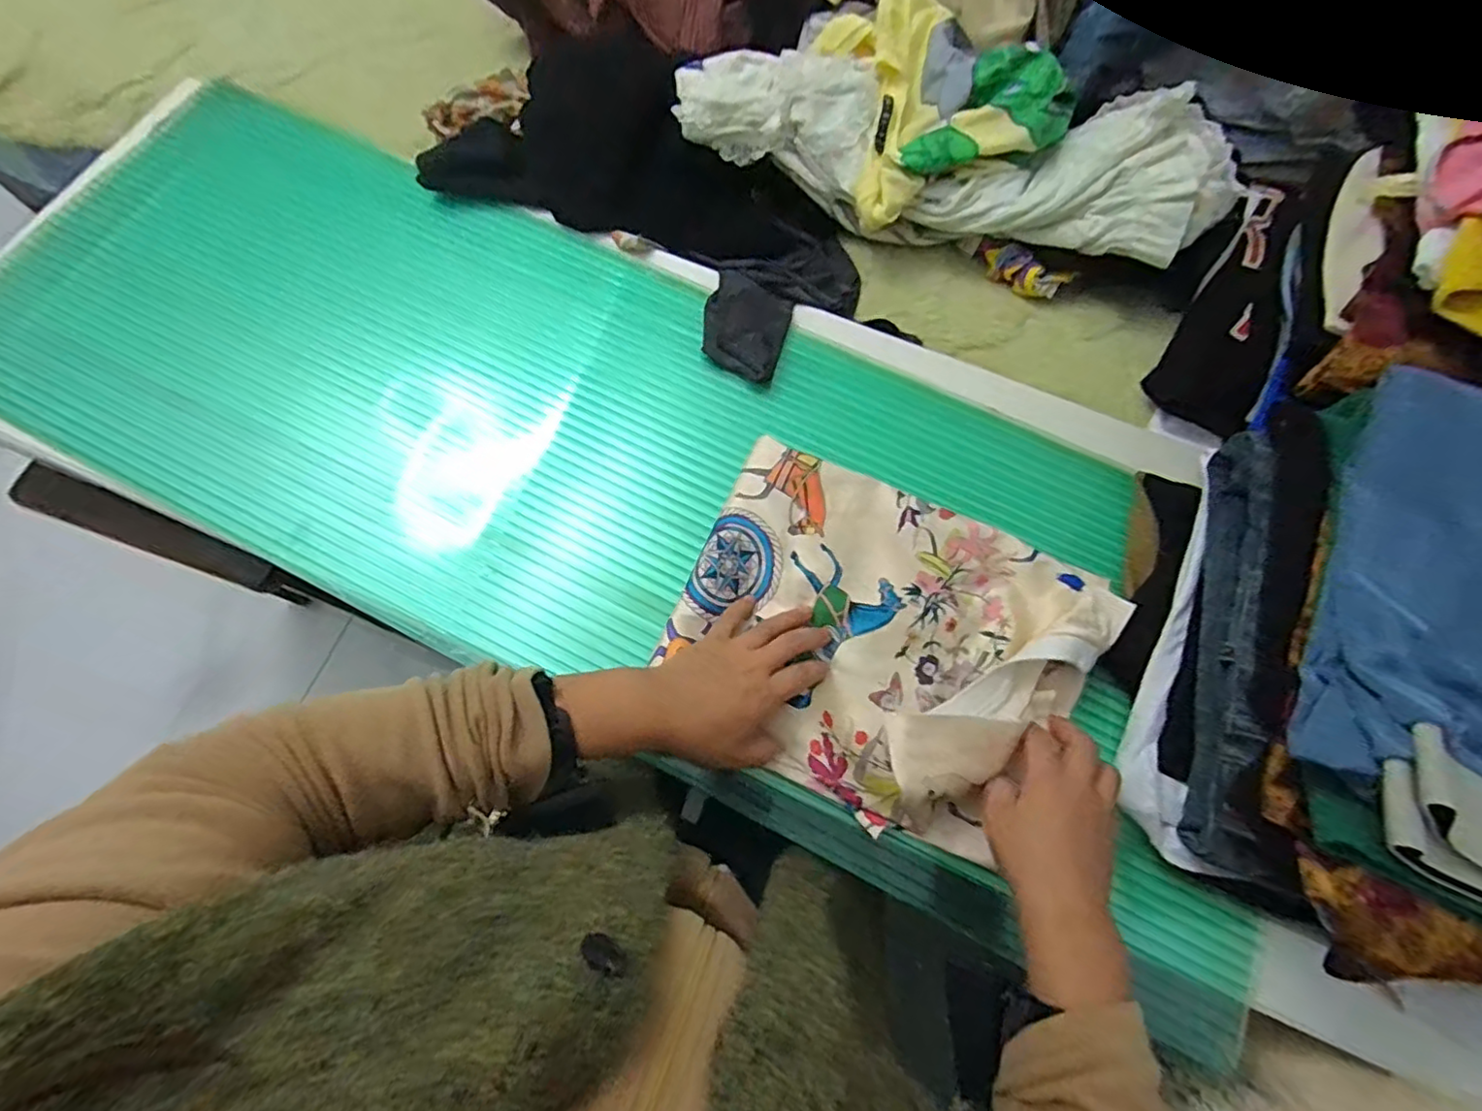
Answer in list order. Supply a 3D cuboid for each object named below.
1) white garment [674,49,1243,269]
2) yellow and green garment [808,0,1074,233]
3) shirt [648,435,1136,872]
[{"bbox_3d":[0.199,-0.403,0.641,0.525,0.119,0.162,17,72,4],"label":"white garment"},{"bbox_3d":[0.197,-0.489,0.651,0.225,0.093,0.242,-17,73,-8],"label":"yellow and green garment"},{"bbox_3d":[0.106,0.060,0.480,0.302,0.049,0.241,25,72,6],"label":"shirt"}]

